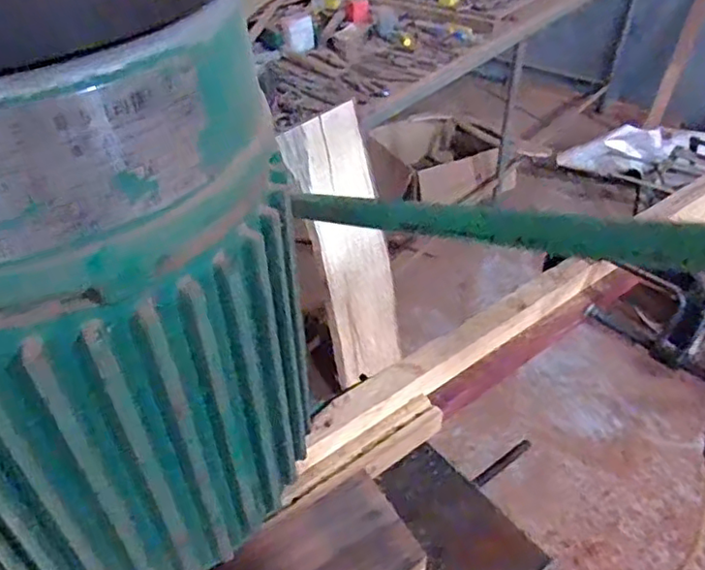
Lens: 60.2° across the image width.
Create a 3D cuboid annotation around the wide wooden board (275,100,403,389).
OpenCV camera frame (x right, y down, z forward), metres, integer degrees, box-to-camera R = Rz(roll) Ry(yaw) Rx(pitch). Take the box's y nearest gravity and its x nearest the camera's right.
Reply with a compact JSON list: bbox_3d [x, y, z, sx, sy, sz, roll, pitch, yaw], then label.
[{"bbox_3d":[0.005,-0.071,1.558,0.024,0.728,0.254,16,42,39],"label":"wide wooden board"}]

